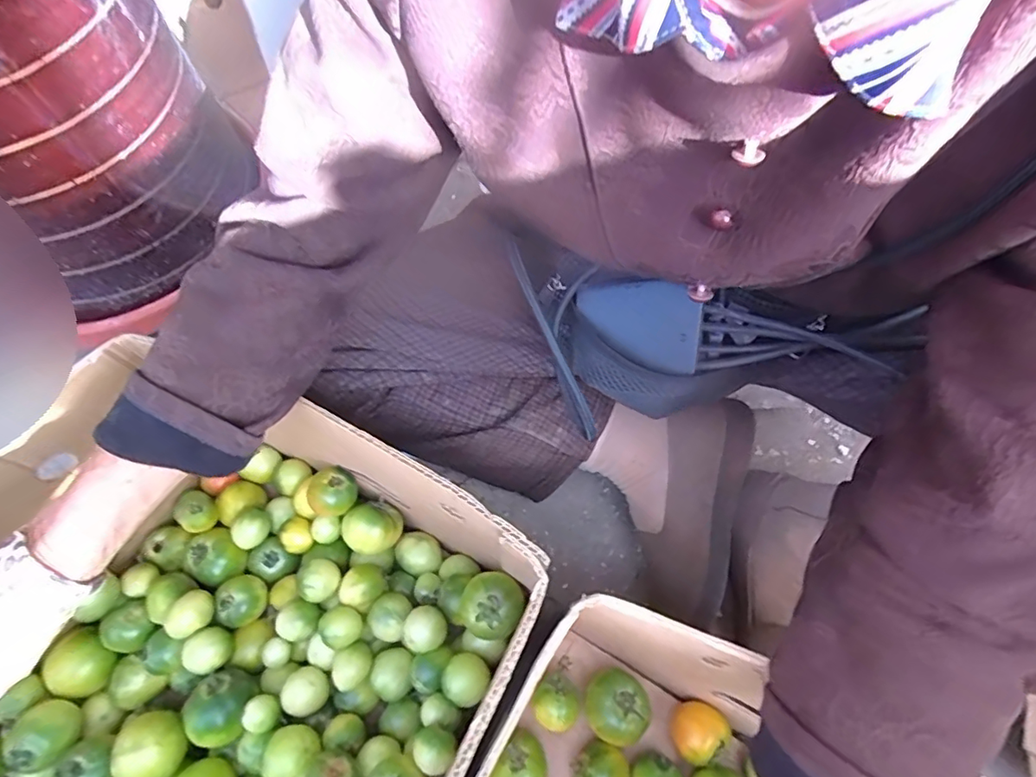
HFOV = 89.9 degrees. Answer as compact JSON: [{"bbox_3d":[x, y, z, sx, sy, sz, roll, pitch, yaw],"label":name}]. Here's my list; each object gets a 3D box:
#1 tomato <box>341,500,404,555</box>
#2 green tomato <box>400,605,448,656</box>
[{"bbox_3d":[-0.122,0.119,0.442,0.040,0.039,0.043,28,67,12],"label":"tomato"},{"bbox_3d":[-0.071,0.188,0.406,0.031,0.038,0.033,1,64,-1],"label":"green tomato"}]

